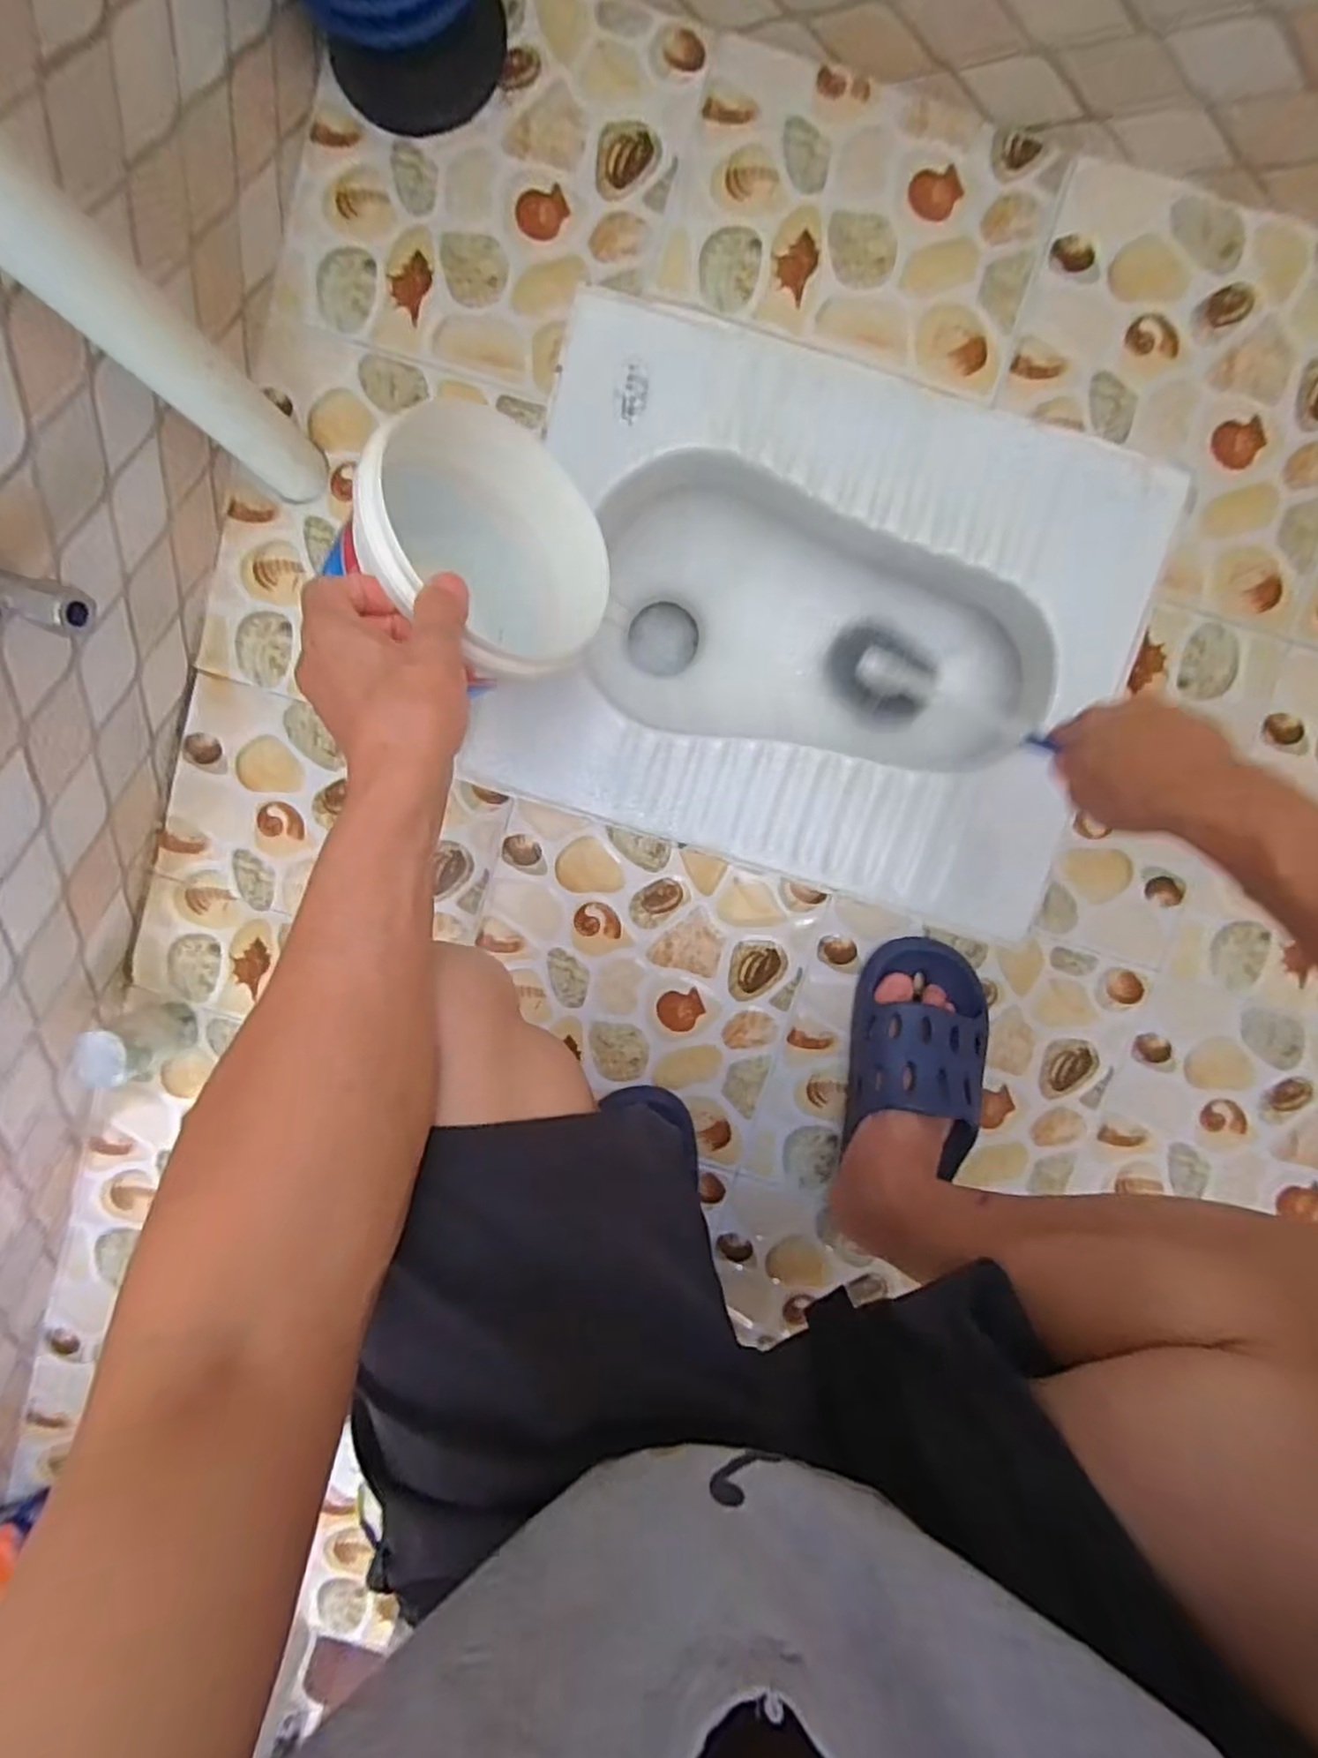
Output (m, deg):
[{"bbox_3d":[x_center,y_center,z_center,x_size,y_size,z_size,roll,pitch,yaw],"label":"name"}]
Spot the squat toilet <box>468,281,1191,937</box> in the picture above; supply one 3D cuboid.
[{"bbox_3d":[0.136,-0.222,0.681,0.508,0.180,0.411,16,97,-1],"label":"squat toilet"}]

